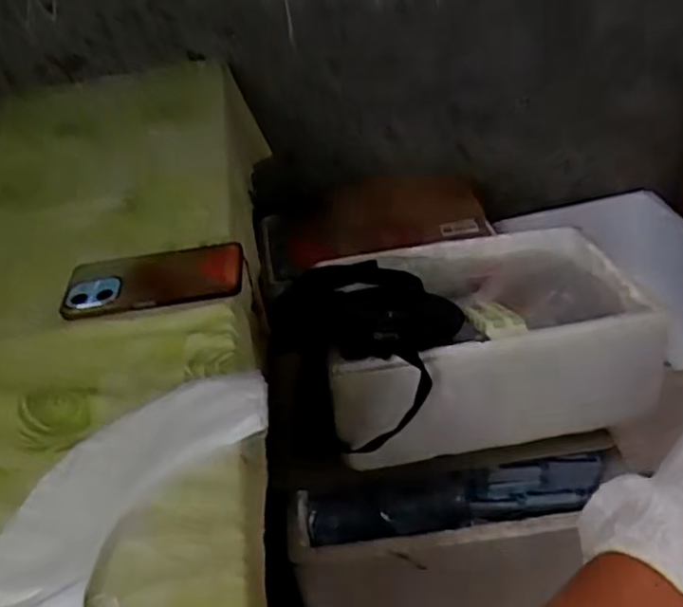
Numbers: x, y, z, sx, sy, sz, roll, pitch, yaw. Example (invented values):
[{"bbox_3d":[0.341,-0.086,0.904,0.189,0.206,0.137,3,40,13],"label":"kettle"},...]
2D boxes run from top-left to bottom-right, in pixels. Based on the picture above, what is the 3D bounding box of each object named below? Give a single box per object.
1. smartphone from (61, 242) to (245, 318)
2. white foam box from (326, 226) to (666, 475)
[{"bbox_3d":[-0.172,-0.022,0.614,0.159,0.011,0.077,-10,53,-2],"label":"smartphone"},{"bbox_3d":[0.182,0.046,0.899,0.407,0.166,0.277,-11,38,-4],"label":"white foam box"}]

